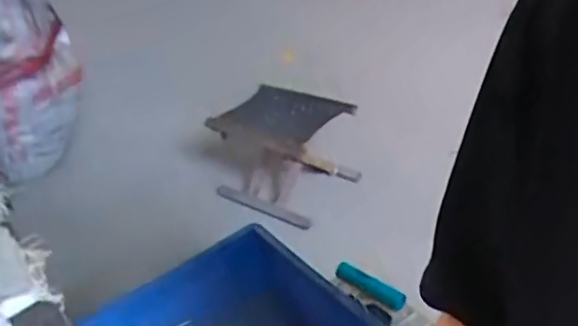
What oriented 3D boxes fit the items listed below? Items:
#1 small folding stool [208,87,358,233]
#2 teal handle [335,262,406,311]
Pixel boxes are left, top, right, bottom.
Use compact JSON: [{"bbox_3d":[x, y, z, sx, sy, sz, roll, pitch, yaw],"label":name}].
[{"bbox_3d":[-0.017,-0.009,1.465,0.277,0.284,0.257,21,42,36],"label":"small folding stool"},{"bbox_3d":[0.128,0.190,0.915,0.124,0.032,0.025,24,43,39],"label":"teal handle"}]

